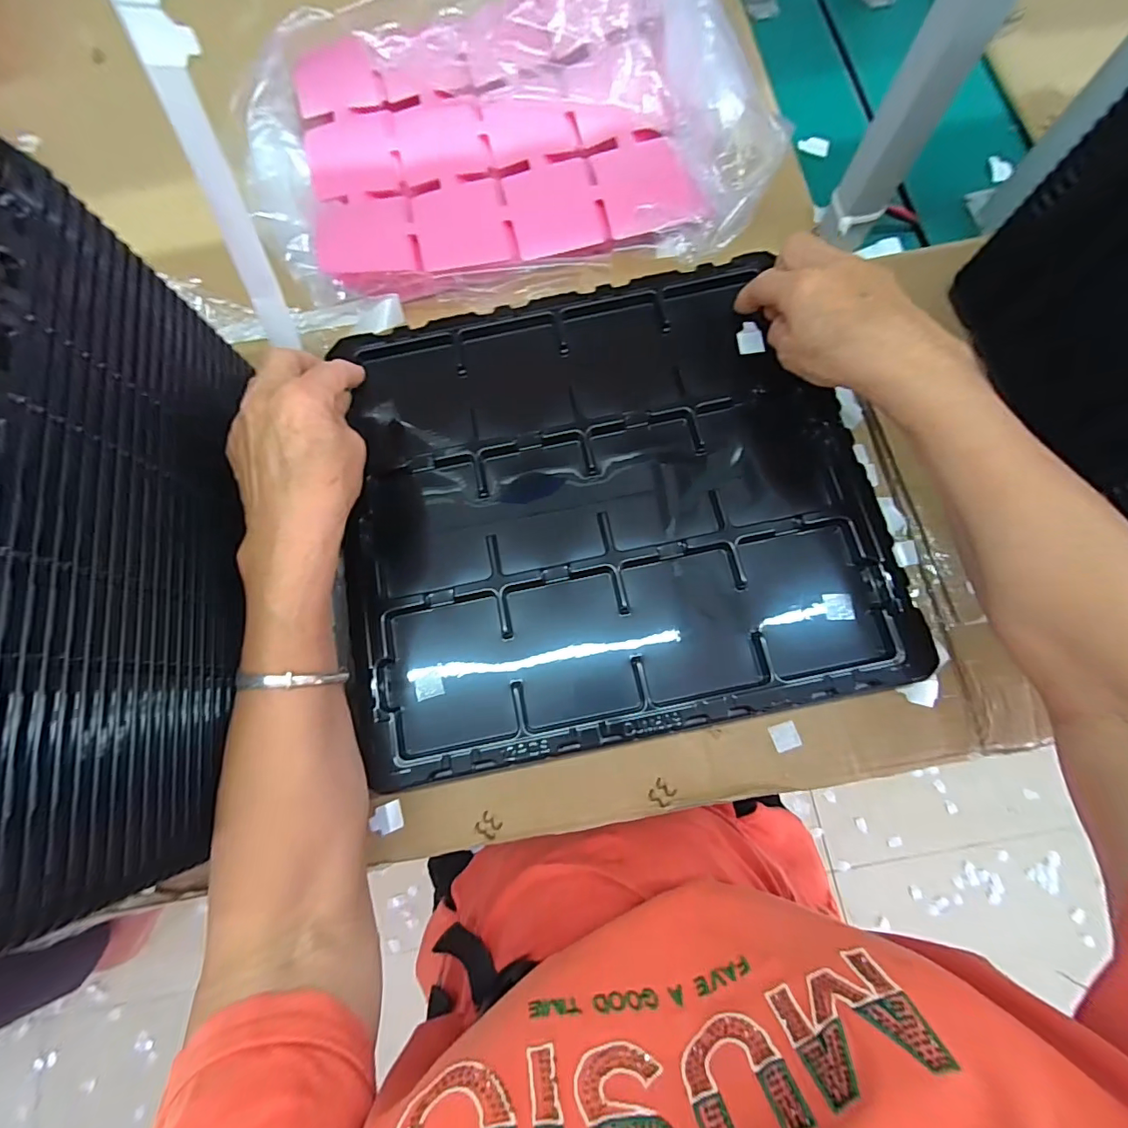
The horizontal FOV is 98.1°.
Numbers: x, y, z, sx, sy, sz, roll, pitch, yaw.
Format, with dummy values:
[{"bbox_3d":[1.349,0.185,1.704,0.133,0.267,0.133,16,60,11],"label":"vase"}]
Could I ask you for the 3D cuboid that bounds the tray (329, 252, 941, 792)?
[{"bbox_3d":[0.028,-0.047,0.364,0.362,0.047,0.334,-10,77,-1],"label":"tray"}]

